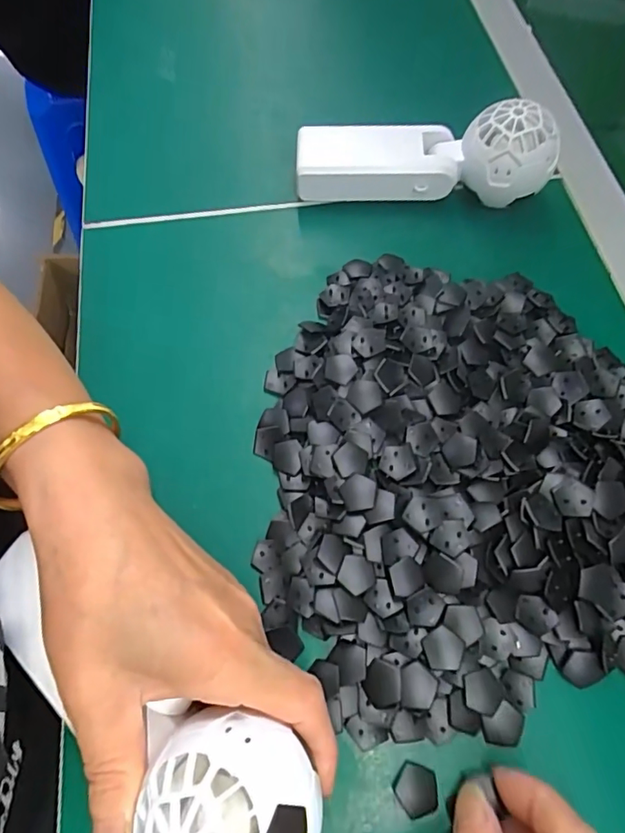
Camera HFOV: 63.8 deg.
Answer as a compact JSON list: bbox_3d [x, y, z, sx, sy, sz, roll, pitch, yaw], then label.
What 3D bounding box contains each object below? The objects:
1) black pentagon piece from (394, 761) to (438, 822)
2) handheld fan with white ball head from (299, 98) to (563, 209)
[{"bbox_3d":[0.044,0.160,0.215,0.018,0.004,0.019,1,64,-2],"label":"black pentagon piece"},{"bbox_3d":[0.075,-0.175,0.341,0.170,0.056,0.050,3,67,2],"label":"handheld fan with white ball head"}]

